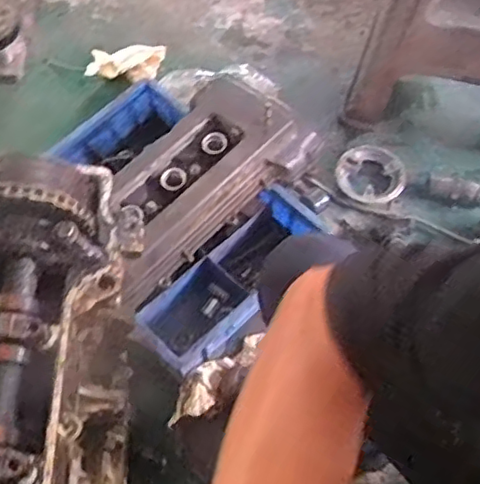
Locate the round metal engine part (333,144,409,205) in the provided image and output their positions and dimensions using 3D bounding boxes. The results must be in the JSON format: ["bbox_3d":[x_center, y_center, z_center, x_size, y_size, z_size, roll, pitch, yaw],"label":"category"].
[{"bbox_3d":[0.235,-0.122,1.100,0.122,0.015,0.108,39,86,10],"label":"round metal engine part"}]

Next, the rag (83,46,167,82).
[{"bbox_3d":[-0.227,-0.361,1.216,0.156,0.045,0.061,-2,61,14],"label":"rag"}]

